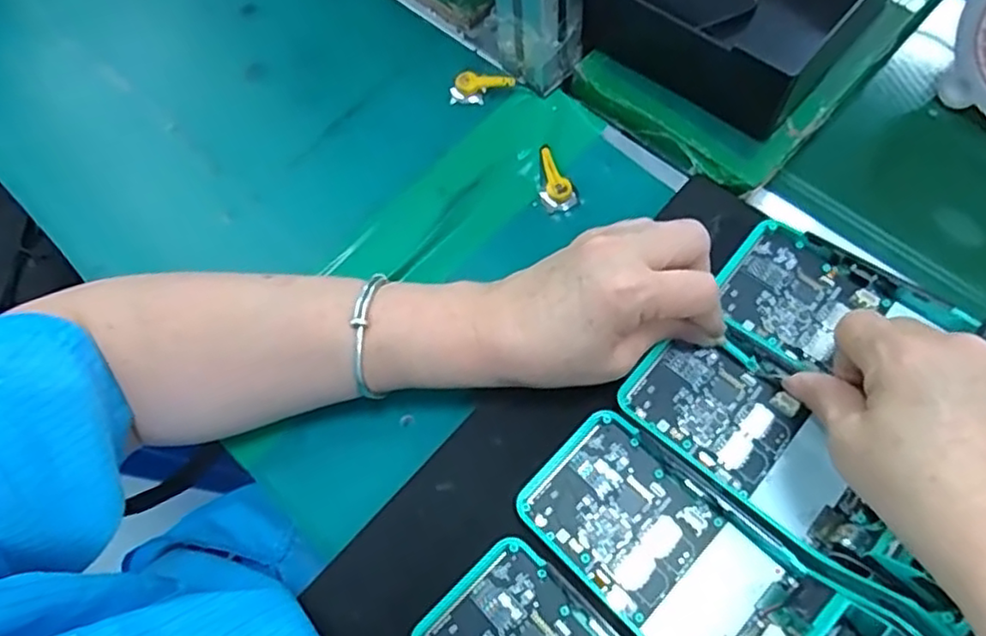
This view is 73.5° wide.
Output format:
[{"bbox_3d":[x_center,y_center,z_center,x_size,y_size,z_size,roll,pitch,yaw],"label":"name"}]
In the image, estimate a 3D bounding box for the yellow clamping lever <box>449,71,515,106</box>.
[{"bbox_3d":[-0.008,-0.161,0.456,0.045,0.016,0.015,-10,61,8],"label":"yellow clamping lever"}]

